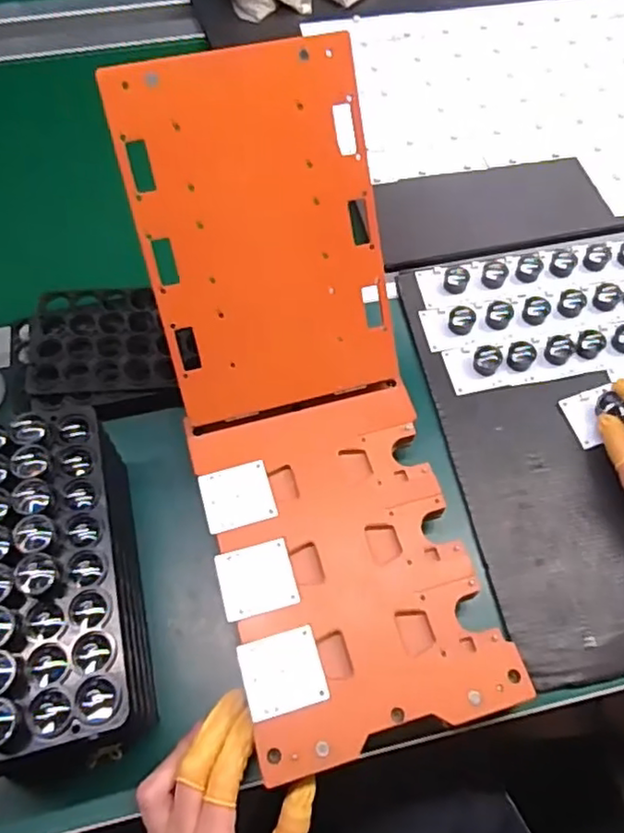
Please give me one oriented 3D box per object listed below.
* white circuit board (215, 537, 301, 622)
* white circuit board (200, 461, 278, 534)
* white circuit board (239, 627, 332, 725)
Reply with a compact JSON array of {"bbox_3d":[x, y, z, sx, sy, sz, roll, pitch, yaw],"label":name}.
[{"bbox_3d":[-0.036,0.106,0.409,0.048,0.004,0.045,-14,64,-7],"label":"white circuit board"},{"bbox_3d":[-0.052,0.055,0.437,0.047,0.005,0.045,-15,64,-8],"label":"white circuit board"},{"bbox_3d":[-0.017,0.157,0.382,0.047,0.005,0.045,-15,64,-7],"label":"white circuit board"}]

